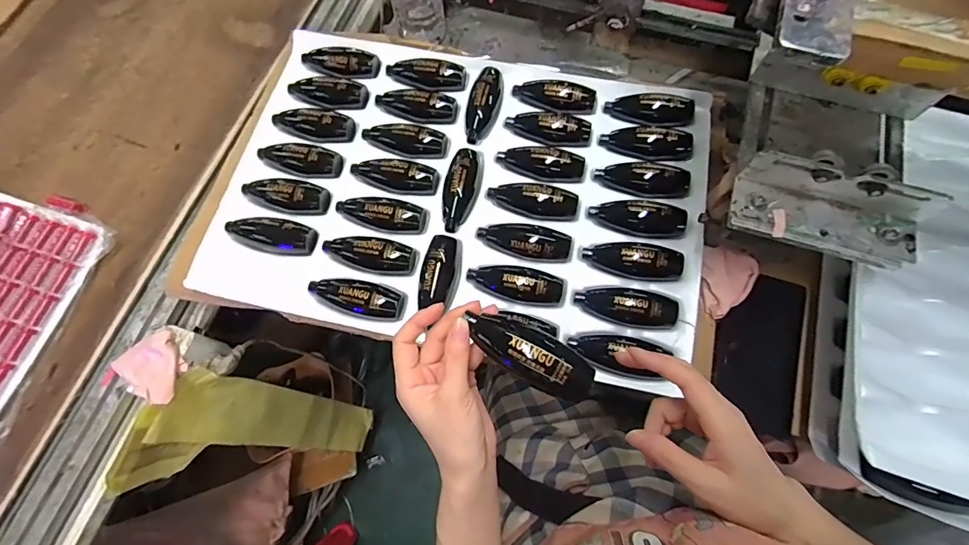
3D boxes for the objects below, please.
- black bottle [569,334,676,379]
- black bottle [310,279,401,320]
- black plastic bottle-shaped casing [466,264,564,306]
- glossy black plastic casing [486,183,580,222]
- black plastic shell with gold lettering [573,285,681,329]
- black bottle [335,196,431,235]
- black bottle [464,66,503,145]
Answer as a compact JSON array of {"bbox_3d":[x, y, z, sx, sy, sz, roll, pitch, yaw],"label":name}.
[{"bbox_3d":[0.134,0.081,0.453,0.095,0.024,0.043,12,71,5],"label":"black bottle"},{"bbox_3d":[-0.137,0.022,0.473,0.099,0.022,0.039,14,71,5],"label":"black bottle"},{"bbox_3d":[0.033,0.010,0.471,0.101,0.020,0.037,14,71,5],"label":"black plastic bottle-shaped casing"},{"bbox_3d":[0.054,-0.083,0.498,0.101,0.018,0.039,8,70,3],"label":"glossy black plastic casing"},{"bbox_3d":[0.147,0.030,0.456,0.099,0.025,0.039,10,71,4],"label":"black plastic shell with gold lettering"},{"bbox_3d":[-0.115,-0.070,0.502,0.104,0.023,0.042,12,71,5],"label":"black bottle"},{"bbox_3d":[-0.003,-0.203,0.544,0.039,0.027,0.101,9,71,4],"label":"black bottle"}]

